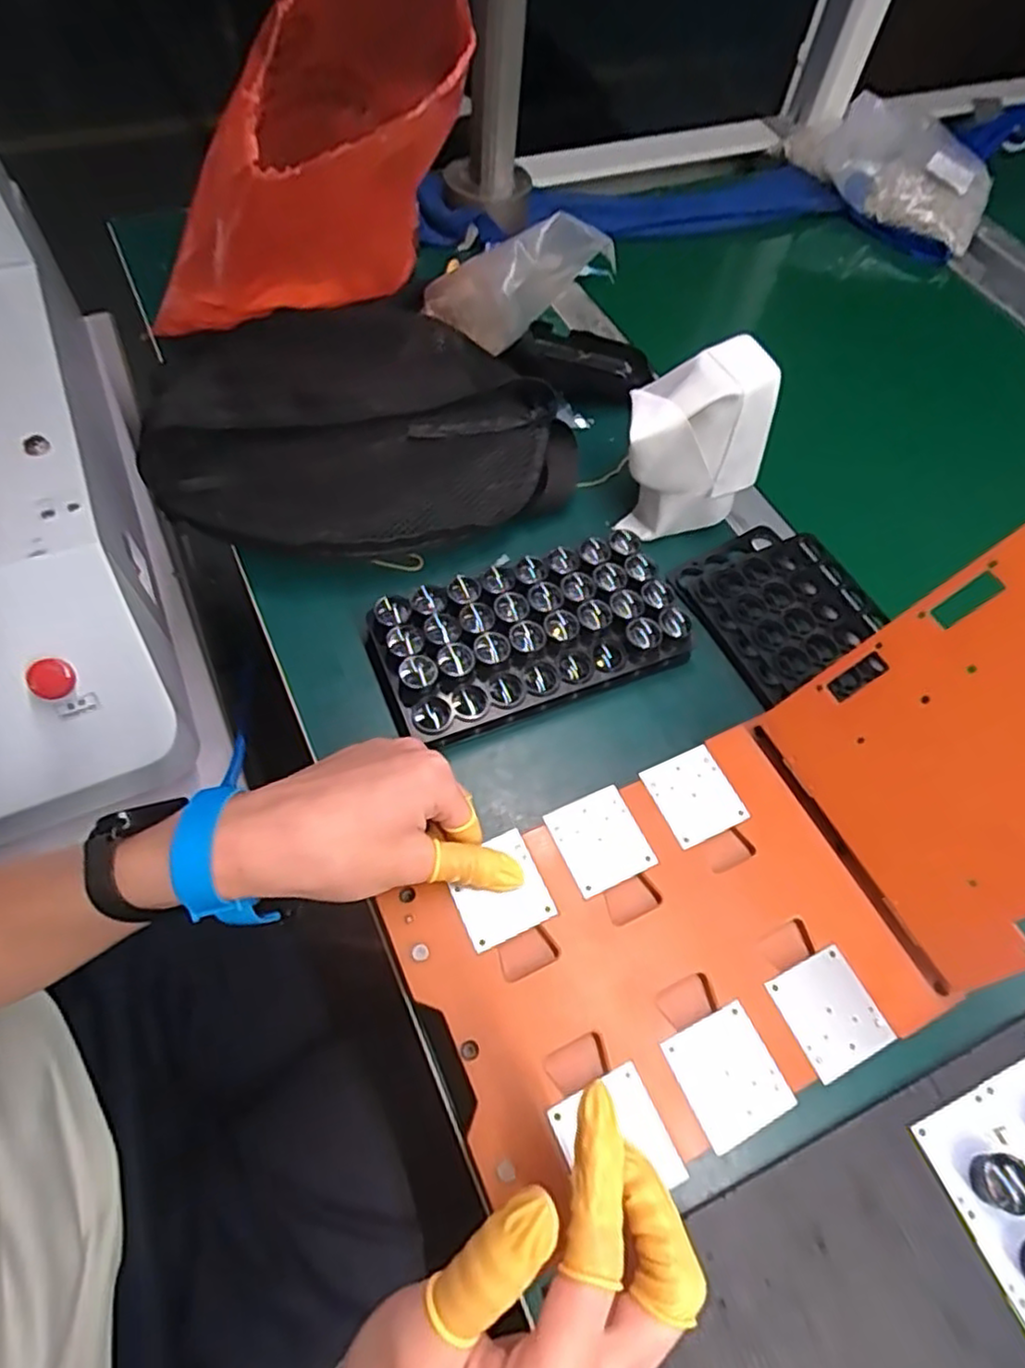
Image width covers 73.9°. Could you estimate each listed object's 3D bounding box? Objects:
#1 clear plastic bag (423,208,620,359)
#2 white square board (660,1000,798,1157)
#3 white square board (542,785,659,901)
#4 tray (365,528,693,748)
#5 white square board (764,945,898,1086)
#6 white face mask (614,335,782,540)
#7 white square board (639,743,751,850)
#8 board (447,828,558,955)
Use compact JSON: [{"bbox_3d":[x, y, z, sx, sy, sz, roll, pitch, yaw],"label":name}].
[{"bbox_3d":[-0.007,-0.305,0.539,0.169,0.070,0.094,4,49,47],"label":"clear plastic bag"},{"bbox_3d":[0.098,0.177,0.310,0.044,0.004,0.047,-21,64,-15],"label":"white square board"},{"bbox_3d":[0.047,0.082,0.360,0.044,0.004,0.047,-22,64,-16],"label":"white square board"},{"bbox_3d":[0.011,-0.032,0.440,0.194,0.031,0.097,-17,63,-13],"label":"tray"},{"bbox_3d":[0.152,0.156,0.325,0.043,0.004,0.047,-22,64,-16],"label":"white square board"},{"bbox_3d":[0.123,-0.167,0.479,0.101,0.122,0.069,-6,61,-8],"label":"white face mask"},{"bbox_3d":[0.101,0.061,0.375,0.045,0.005,0.047,-23,65,-16],"label":"white square board"},{"bbox_3d":[-0.007,0.103,0.343,0.044,0.005,0.047,-22,64,-16],"label":"board"}]

